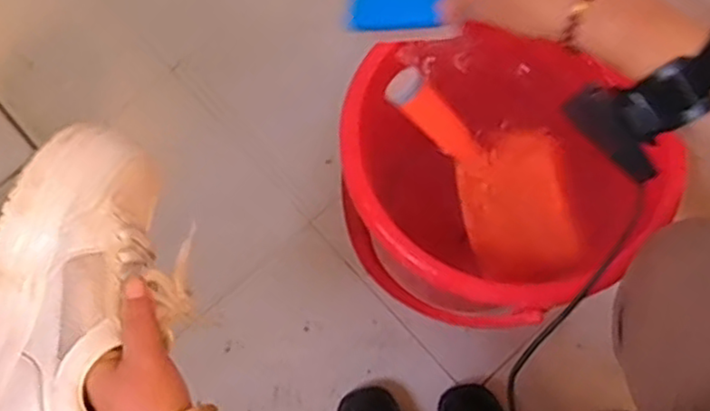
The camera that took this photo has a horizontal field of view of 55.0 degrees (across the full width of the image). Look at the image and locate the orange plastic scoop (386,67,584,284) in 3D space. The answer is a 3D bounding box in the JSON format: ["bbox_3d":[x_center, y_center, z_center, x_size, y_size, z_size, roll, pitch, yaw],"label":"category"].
[{"bbox_3d":[0.128,-0.035,0.655,0.120,0.033,0.240,-43,98,-15],"label":"orange plastic scoop"}]

